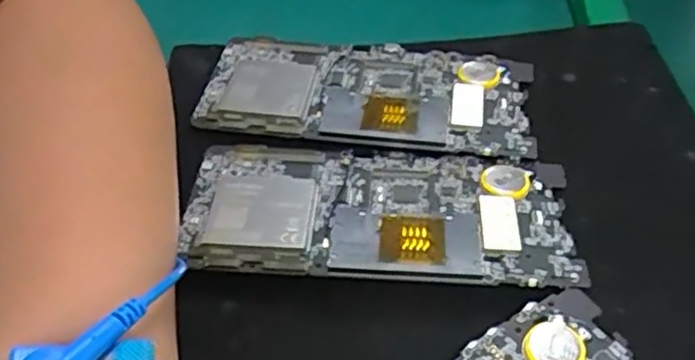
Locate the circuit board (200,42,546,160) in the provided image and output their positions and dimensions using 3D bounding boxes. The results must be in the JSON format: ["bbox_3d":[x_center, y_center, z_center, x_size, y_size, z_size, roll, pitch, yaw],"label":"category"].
[{"bbox_3d":[0.008,-0.043,0.327,0.150,0.008,0.069,4,50,8],"label":"circuit board"}]

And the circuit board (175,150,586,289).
[{"bbox_3d":[0.012,0.011,0.277,0.150,0.008,0.066,2,50,6],"label":"circuit board"}]

